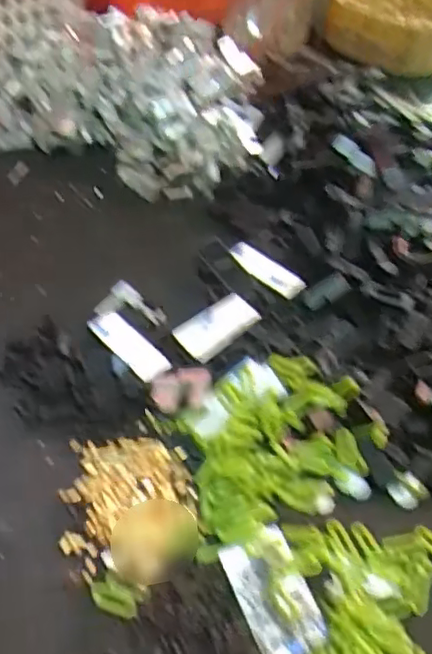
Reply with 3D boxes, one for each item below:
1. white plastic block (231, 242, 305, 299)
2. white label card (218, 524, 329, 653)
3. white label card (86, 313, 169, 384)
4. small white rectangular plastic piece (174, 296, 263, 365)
[{"bbox_3d":[0.032,-0.039,0.414,0.055,0.005,0.019,33,54,25],"label":"white plastic block"},{"bbox_3d":[0.025,0.118,0.273,0.031,0.005,0.052,-15,54,-16],"label":"white label card"},{"bbox_3d":[-0.050,0.011,0.361,0.020,0.008,0.056,-35,57,-29],"label":"white label card"},{"bbox_3d":[0.000,-0.001,0.379,0.049,0.004,0.027,-36,64,-22],"label":"small white rectangular plastic piece"}]

